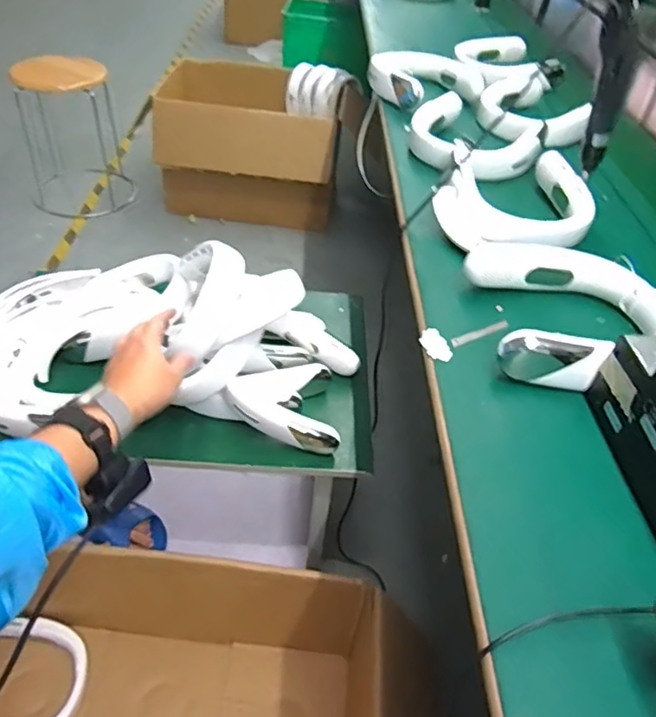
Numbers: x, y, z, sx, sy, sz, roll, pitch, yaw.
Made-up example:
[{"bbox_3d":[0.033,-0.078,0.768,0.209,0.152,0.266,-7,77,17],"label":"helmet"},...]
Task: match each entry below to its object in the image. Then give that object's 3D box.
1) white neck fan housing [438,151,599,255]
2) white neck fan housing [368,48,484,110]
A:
[{"bbox_3d":[0.275,-0.198,0.771,0.259,0.059,0.157,-25,52,-29],"label":"white neck fan housing"},{"bbox_3d":[0.188,-0.553,1.146,0.203,0.057,0.222,-9,46,-16],"label":"white neck fan housing"}]

